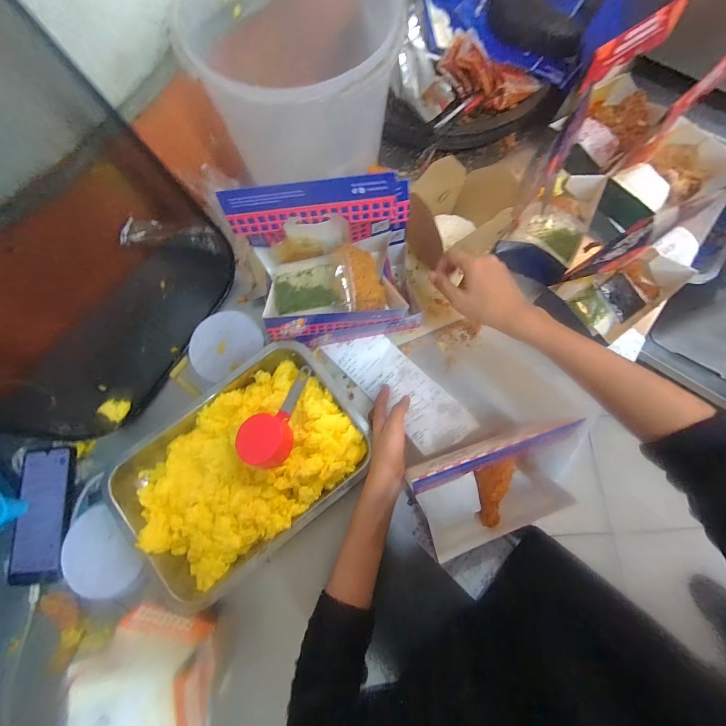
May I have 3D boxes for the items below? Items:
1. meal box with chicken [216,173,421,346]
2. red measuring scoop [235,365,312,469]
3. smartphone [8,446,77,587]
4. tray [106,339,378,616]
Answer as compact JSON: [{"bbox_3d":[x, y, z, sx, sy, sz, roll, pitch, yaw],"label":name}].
[{"bbox_3d":[-0.039,-0.117,0.419,0.189,0.152,0.124,-5,75,0],"label":"meal box with chicken"},{"bbox_3d":[-0.103,0.071,0.447,0.063,0.040,0.136,34,79,10],"label":"red measuring scoop"},{"bbox_3d":[-0.434,0.205,0.469,0.077,0.014,0.171,-6,75,0],"label":"smartphone"},{"bbox_3d":[-0.154,0.131,0.452,0.310,0.052,0.219,-39,77,-8],"label":"tray"}]

